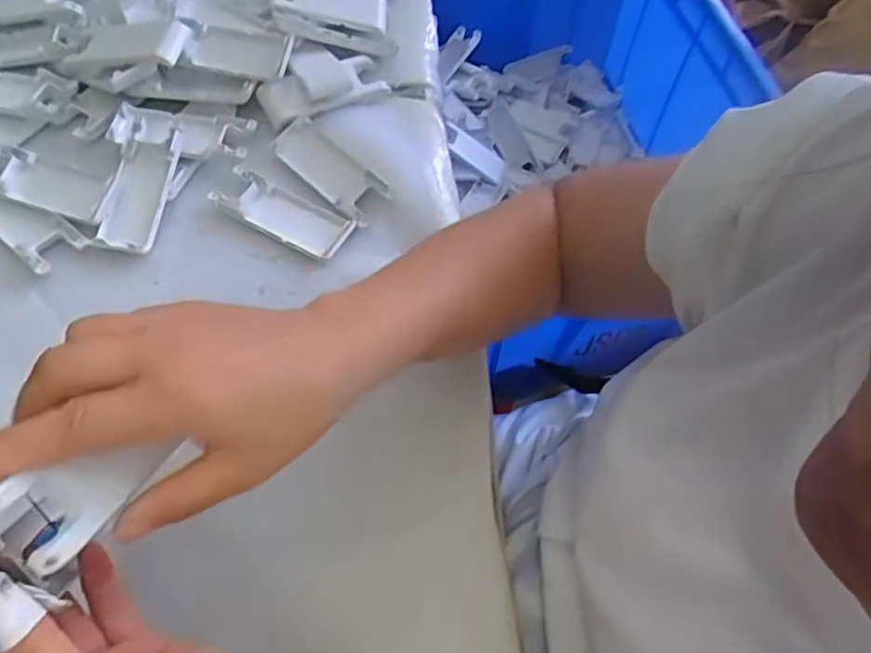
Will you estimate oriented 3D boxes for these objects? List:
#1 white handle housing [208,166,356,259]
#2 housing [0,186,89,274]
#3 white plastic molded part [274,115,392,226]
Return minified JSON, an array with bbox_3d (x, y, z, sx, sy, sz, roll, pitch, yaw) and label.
[{"bbox_3d":[-0.111,-0.085,0.473,0.102,0.009,0.040,27,63,10],"label":"white handle housing"},{"bbox_3d":[-0.292,-0.077,0.448,0.101,0.008,0.037,38,65,15],"label":"housing"},{"bbox_3d":[-0.082,-0.120,0.489,0.038,0.010,0.103,-40,71,-23],"label":"white plastic molded part"}]

